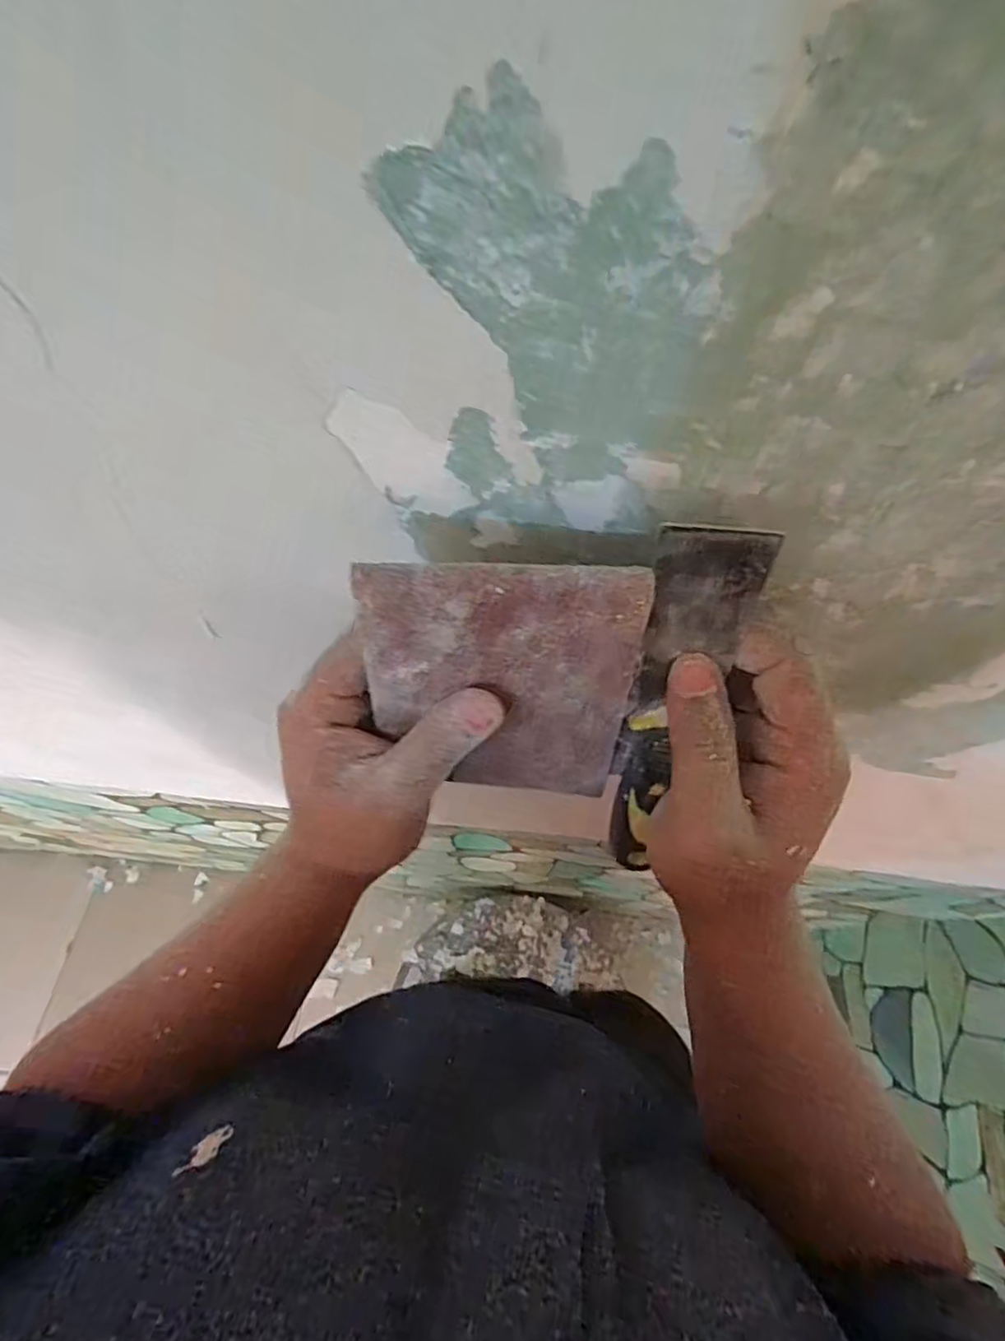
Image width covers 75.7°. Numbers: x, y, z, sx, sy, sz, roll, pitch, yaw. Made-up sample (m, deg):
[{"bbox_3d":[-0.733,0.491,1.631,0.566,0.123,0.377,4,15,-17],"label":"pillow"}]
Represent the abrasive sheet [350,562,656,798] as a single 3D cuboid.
[{"bbox_3d":[-0.001,0.008,0.248,0.097,0.112,0.007,3,44,-1],"label":"abrasive sheet"}]

